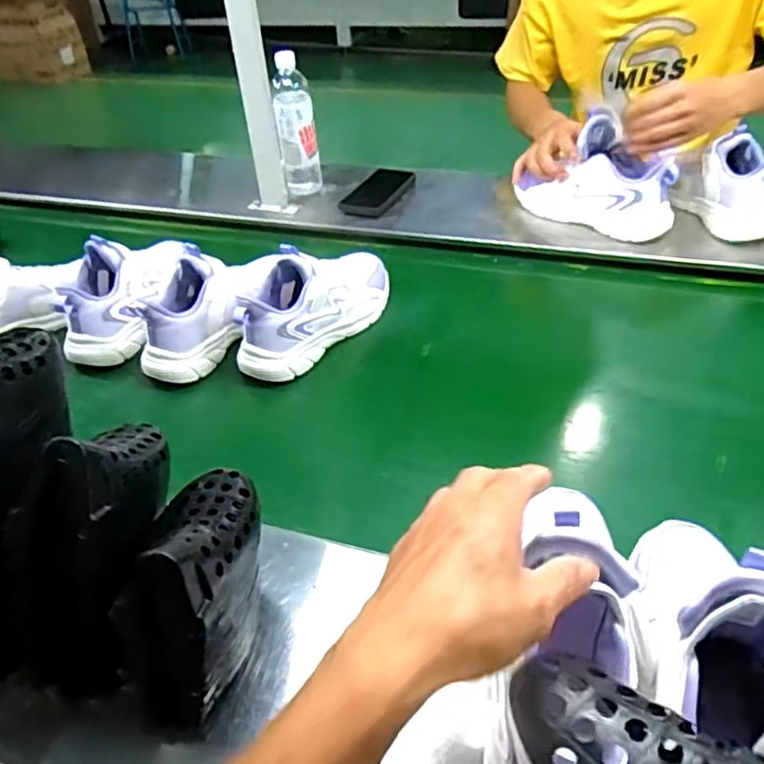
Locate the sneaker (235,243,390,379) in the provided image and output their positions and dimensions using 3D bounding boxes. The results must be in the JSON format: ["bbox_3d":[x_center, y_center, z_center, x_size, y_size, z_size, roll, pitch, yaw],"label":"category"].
[{"bbox_3d":[-0.084,-0.101,0.815,0.082,0.134,0.249,25,49,30],"label":"sneaker"}]

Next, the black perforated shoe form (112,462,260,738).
[{"bbox_3d":[-0.126,0.144,0.447,0.064,0.152,0.133,10,43,16],"label":"black perforated shoe form"}]

